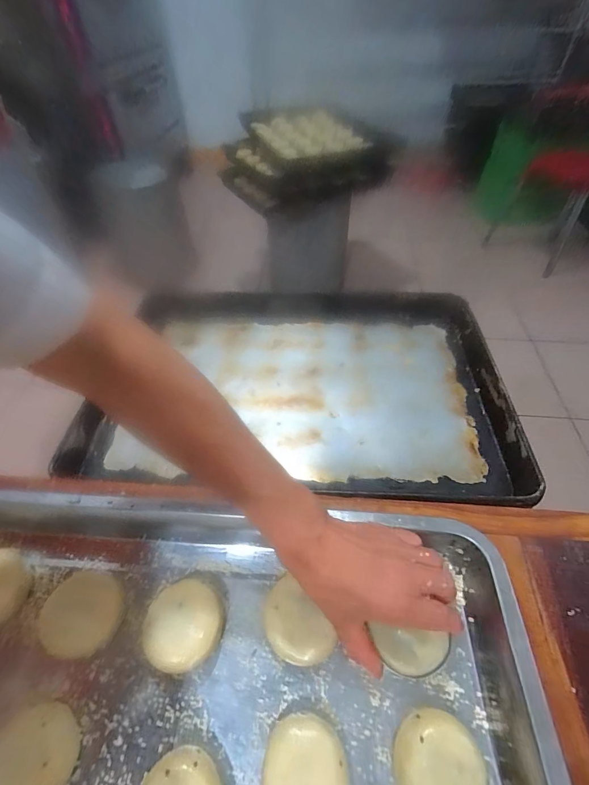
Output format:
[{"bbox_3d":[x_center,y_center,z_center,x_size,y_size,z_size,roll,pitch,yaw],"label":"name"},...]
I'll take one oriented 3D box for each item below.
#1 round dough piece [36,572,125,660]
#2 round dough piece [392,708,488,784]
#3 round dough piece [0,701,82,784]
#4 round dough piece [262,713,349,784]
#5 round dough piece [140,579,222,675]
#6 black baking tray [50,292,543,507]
[{"bbox_3d":[-0.172,0.181,0.287,0.057,0.020,0.057,-1,50,1],"label":"round dough piece"},{"bbox_3d":[0.092,0.242,0.226,0.054,0.027,0.054,-1,50,1],"label":"round dough piece"},{"bbox_3d":[-0.178,0.242,0.232,0.063,0.028,0.052,-11,51,-8],"label":"round dough piece"},{"bbox_3d":[0.007,0.245,0.227,0.052,0.022,0.052,-1,50,1],"label":"round dough piece"},{"bbox_3d":[-0.088,0.185,0.281,0.055,0.021,0.059,-1,50,1],"label":"round dough piece"},{"bbox_3d":[0.040,-0.047,0.586,0.564,0.053,0.455,3,50,4],"label":"black baking tray"}]

